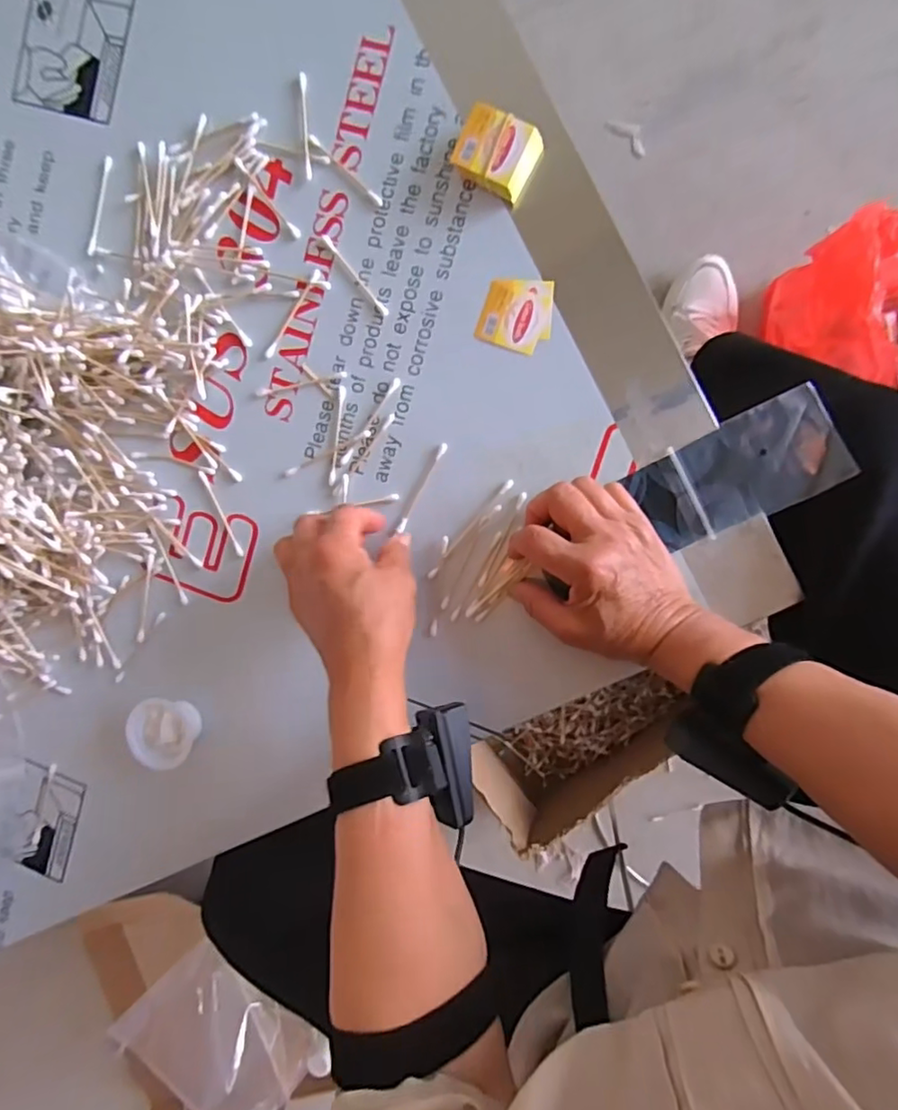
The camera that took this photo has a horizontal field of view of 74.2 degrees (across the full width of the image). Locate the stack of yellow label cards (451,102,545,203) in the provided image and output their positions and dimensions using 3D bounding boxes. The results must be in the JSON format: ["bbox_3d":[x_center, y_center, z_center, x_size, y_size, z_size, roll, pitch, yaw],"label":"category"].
[{"bbox_3d":[0.031,-0.265,0.395,0.048,0.023,0.044,26,97,7],"label":"stack of yellow label cards"}]

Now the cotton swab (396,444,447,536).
[{"bbox_3d":[-0.020,-0.048,0.429,0.006,0.004,0.071,29,97,7],"label":"cotton swab"}]

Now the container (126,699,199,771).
[{"bbox_3d":[-0.223,0.136,0.465,0.050,0.030,0.050,1,93,9],"label":"container"}]

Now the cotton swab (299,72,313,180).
[{"bbox_3d":[-0.102,-0.308,0.424,0.005,0.008,0.073,-1,93,9],"label":"cotton swab"}]

